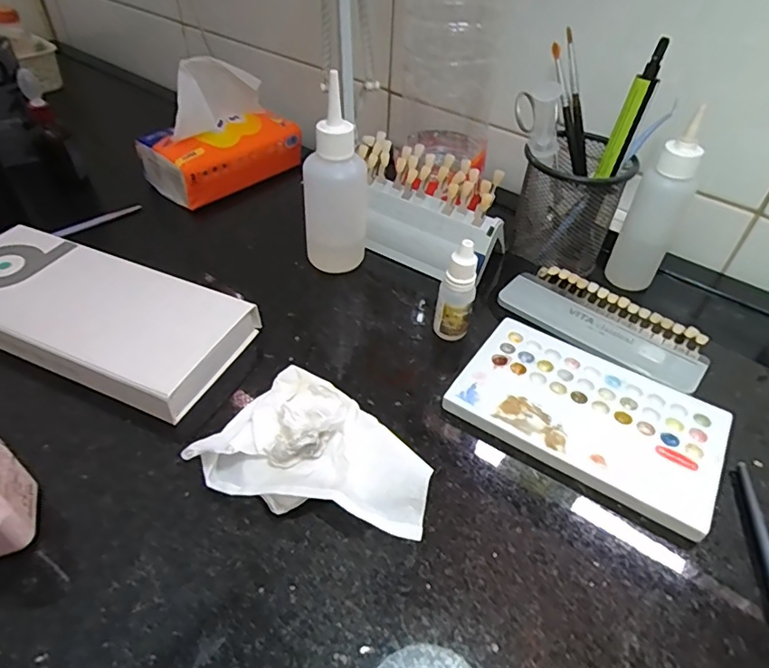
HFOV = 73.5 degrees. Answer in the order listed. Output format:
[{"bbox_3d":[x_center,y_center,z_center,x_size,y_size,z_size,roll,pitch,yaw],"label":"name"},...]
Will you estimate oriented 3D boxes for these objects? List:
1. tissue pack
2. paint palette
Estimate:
[{"bbox_3d":[-0.186,-0.237,0.604,0.181,0.125,0.075,-27,52,-27],"label":"tissue pack"},{"bbox_3d":[0.126,0.047,0.321,0.151,0.012,0.095,26,49,21],"label":"paint palette"}]

